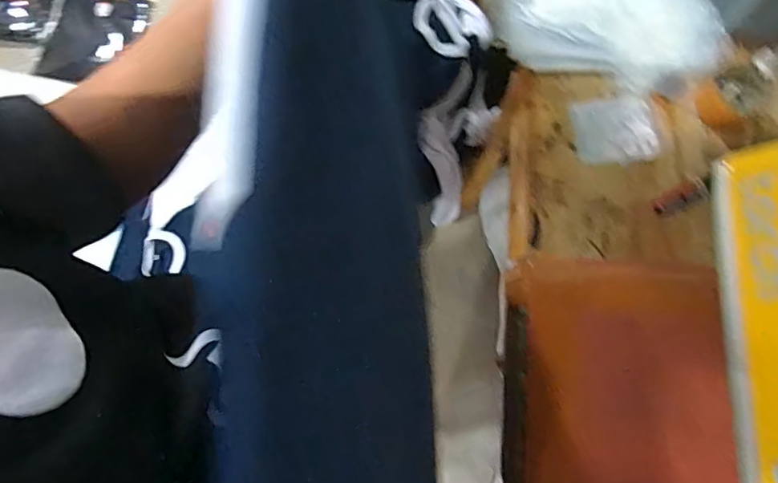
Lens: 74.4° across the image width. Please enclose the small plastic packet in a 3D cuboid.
[{"bbox_3d":[0.315,-0.155,0.709,0.116,0.015,0.089,-3,76,-2],"label":"small plastic packet"}]

